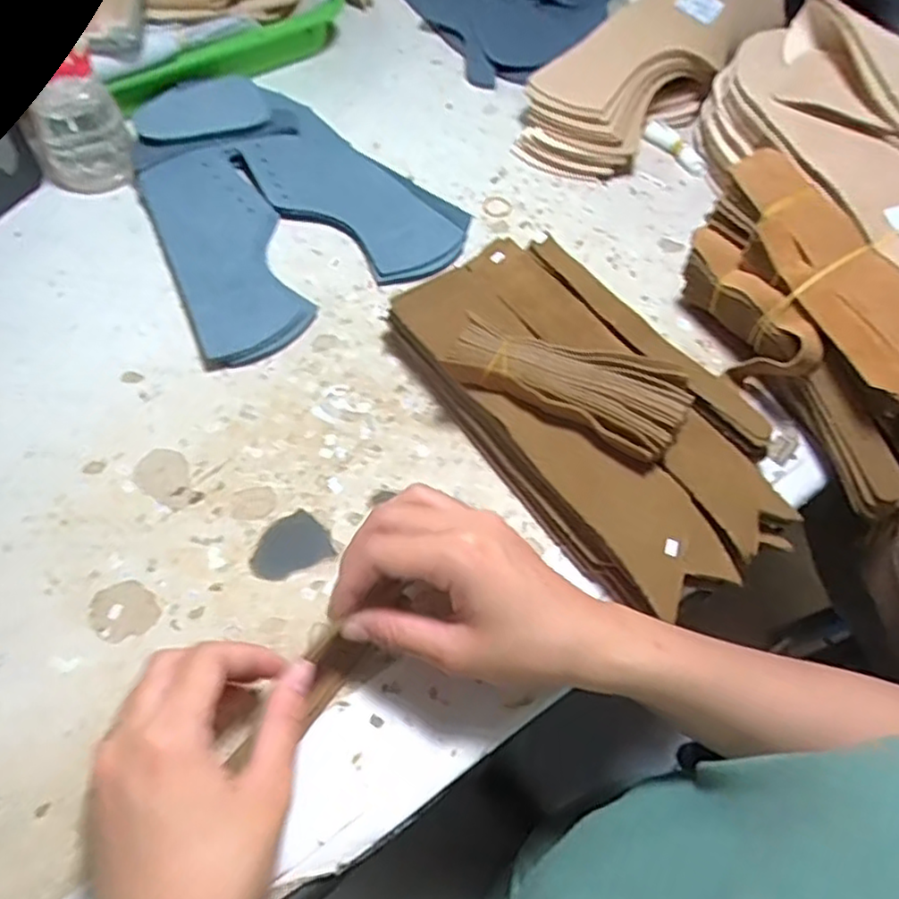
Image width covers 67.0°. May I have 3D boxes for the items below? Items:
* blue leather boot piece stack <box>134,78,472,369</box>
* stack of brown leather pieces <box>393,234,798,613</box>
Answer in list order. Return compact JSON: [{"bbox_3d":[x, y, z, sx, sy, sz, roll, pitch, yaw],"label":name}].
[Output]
[{"bbox_3d":[-0.129,-0.185,0.488,0.189,0.031,0.231,-32,65,-15],"label":"blue leather boot piece stack"},{"bbox_3d":[0.081,-0.031,0.395,0.126,0.046,0.240,-32,65,-16],"label":"stack of brown leather pieces"}]

